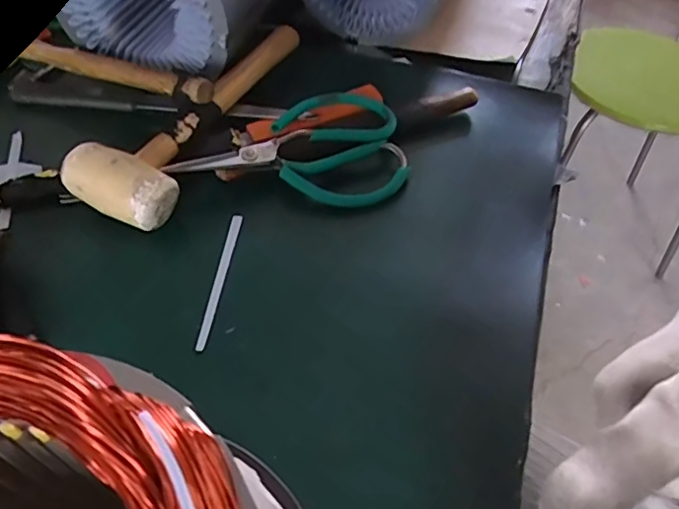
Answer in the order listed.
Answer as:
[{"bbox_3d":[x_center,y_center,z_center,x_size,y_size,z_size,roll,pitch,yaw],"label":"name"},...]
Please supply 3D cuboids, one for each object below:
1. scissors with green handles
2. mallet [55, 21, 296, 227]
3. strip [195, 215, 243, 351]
[{"bbox_3d":[-0.037,-0.077,0.418,0.174,0.012,0.101,-11,67,-12],"label":"scissors with green handles"},{"bbox_3d":[-0.119,-0.121,0.448,0.083,0.047,0.248,17,54,11],"label":"mallet"},{"bbox_3d":[-0.080,0.015,0.370,0.008,0.004,0.108,6,52,3],"label":"strip"}]

